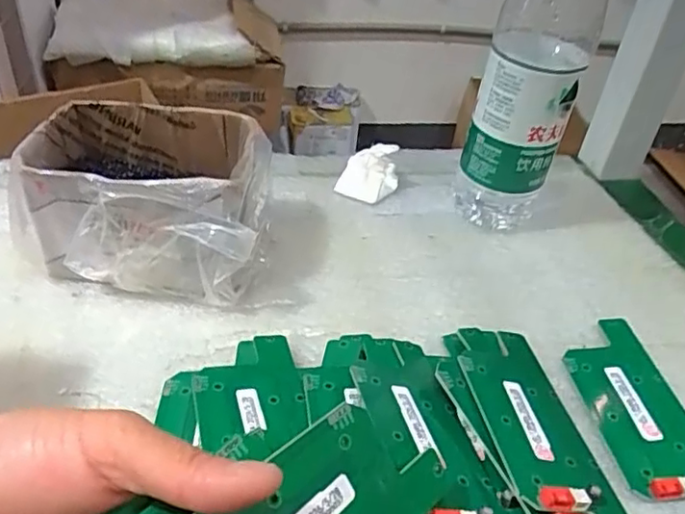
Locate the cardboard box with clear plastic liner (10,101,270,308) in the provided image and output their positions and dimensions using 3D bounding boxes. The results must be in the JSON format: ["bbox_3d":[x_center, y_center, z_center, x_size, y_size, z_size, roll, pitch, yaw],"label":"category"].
[{"bbox_3d":[-0.114,-0.034,0.390,0.133,0.080,0.097,8,39,2],"label":"cardboard box with clear plastic liner"}]

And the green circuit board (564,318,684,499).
[{"bbox_3d":[0.163,0.084,0.343,0.054,0.010,0.135,0,40,-9],"label":"green circuit board"}]

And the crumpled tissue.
[{"bbox_3d":[0.022,-0.067,0.482,0.040,0.031,0.040,19,41,15],"label":"crumpled tissue"}]

